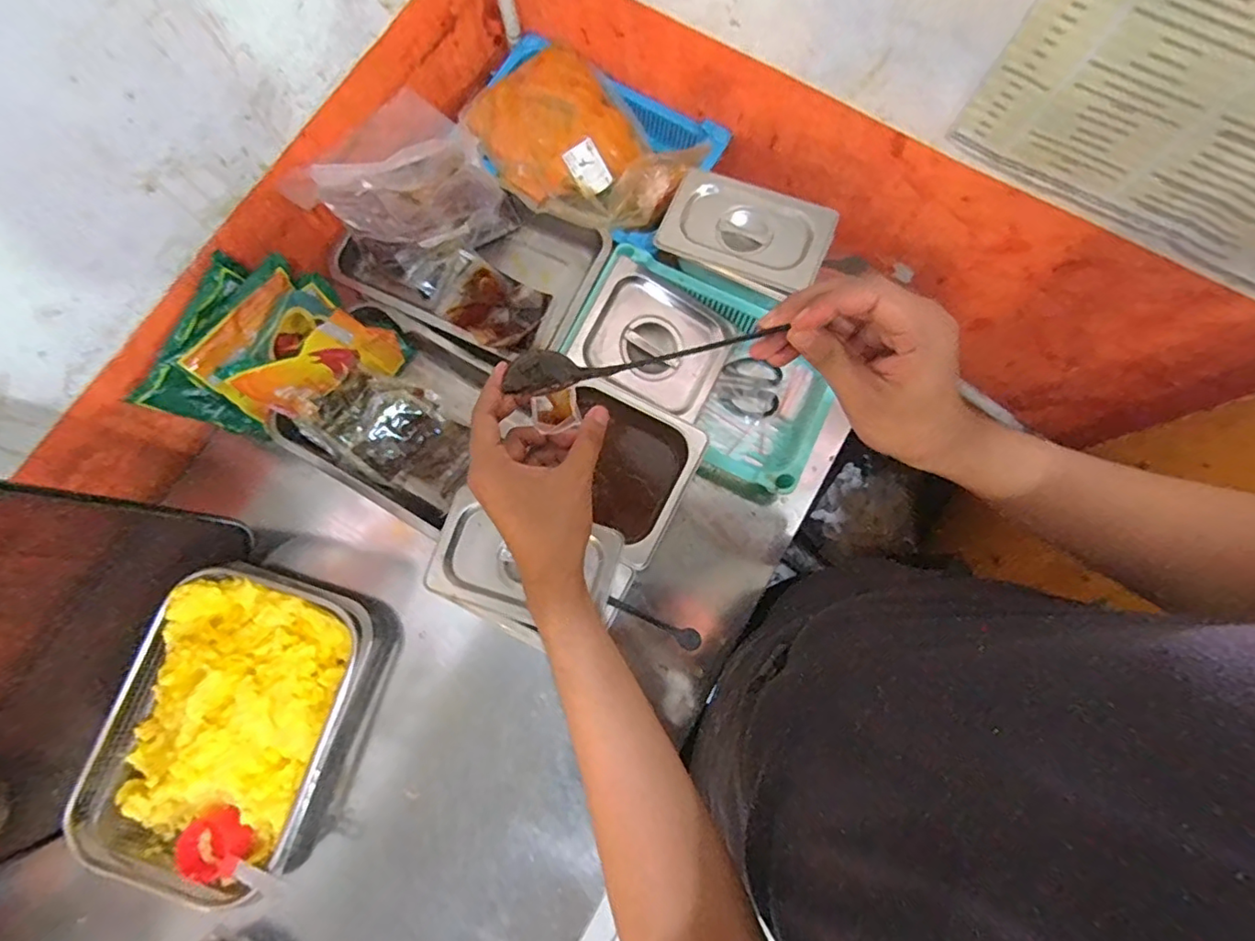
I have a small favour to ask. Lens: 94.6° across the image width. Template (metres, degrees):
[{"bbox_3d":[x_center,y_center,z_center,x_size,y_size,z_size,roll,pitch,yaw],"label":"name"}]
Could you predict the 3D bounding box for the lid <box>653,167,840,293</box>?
[{"bbox_3d":[0.136,-0.274,0.649,0.177,0.021,0.115,24,79,5],"label":"lid"}]

